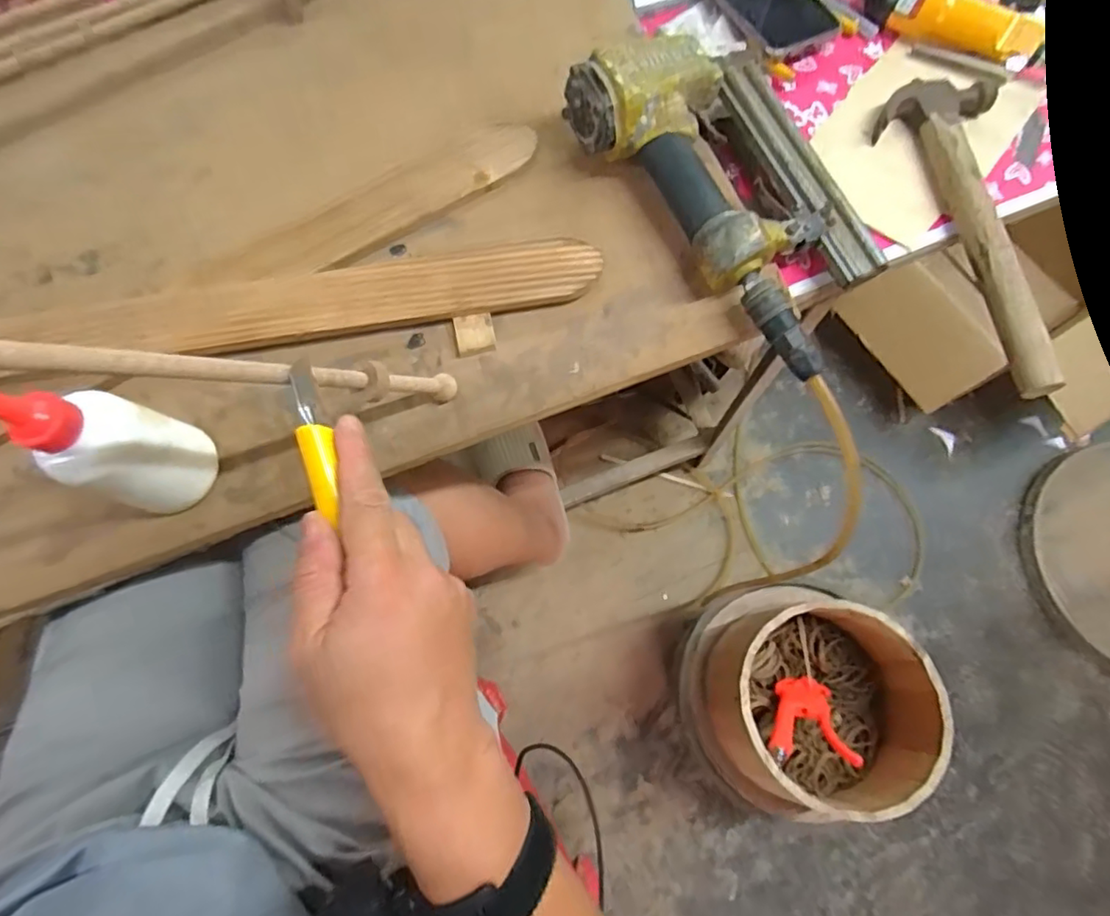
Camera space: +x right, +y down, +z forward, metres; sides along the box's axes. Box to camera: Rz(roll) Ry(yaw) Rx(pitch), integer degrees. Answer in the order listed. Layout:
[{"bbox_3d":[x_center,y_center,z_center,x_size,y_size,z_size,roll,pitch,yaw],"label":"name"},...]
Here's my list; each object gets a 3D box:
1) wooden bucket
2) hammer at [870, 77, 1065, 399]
[{"bbox_3d":[0.298,0.284,0.671,0.209,0.160,0.215,0,74,0],"label":"wooden bucket"},{"bbox_3d":[0.340,-0.181,0.456,0.096,0.035,0.274,-12,75,-4],"label":"hammer"}]

